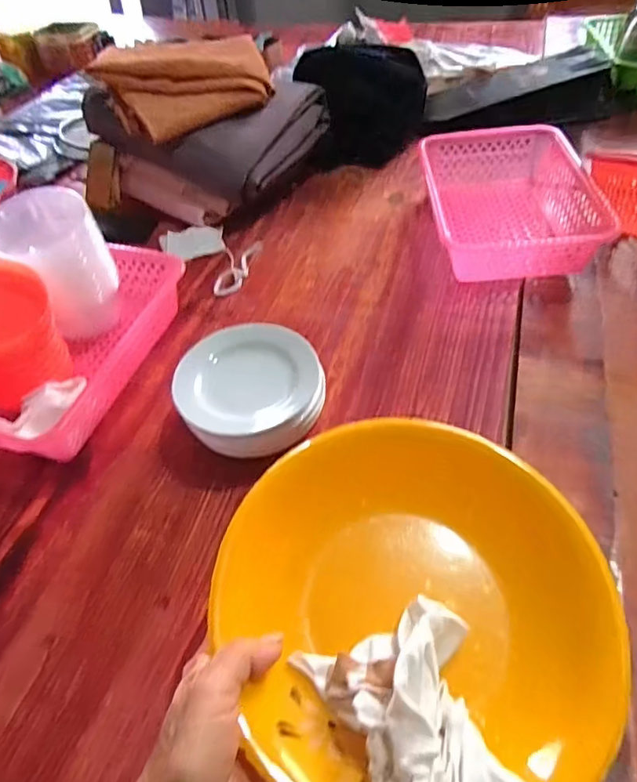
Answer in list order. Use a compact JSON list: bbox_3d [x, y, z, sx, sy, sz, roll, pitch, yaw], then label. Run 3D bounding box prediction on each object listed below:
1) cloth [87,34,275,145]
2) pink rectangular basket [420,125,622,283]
[{"bbox_3d":[-0.196,-0.475,0.794,0.237,0.041,0.148,-30,92,-12],"label":"cloth"},{"bbox_3d":[0.267,-0.273,0.748,0.210,0.082,0.298,-3,51,3],"label":"pink rectangular basket"}]

